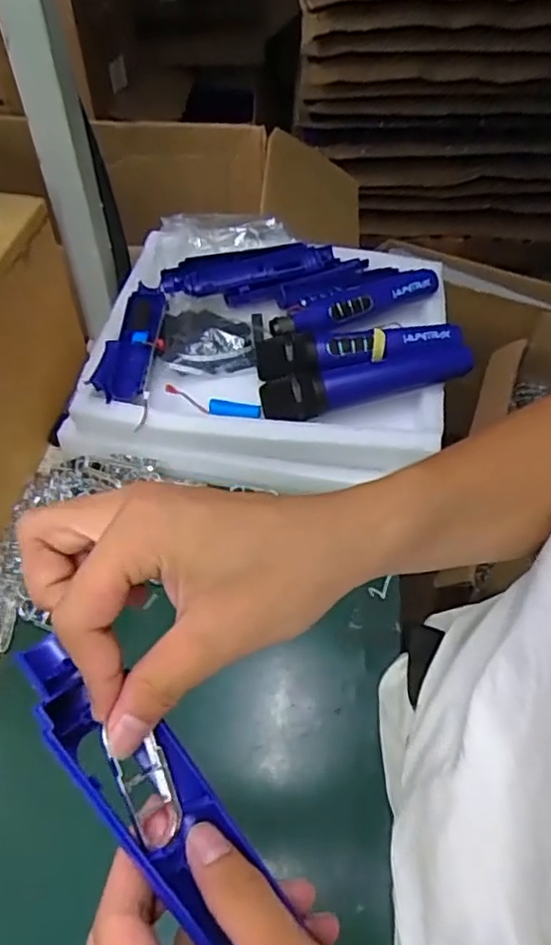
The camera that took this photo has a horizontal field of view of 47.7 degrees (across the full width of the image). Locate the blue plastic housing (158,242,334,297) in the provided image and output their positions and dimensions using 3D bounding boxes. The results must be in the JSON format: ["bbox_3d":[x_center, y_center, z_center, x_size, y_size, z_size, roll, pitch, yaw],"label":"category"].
[{"bbox_3d":[-0.033,-0.231,0.699,0.189,0.024,0.048,-12,53,-10],"label":"blue plastic housing"}]

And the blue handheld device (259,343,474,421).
[{"bbox_3d":[0.089,-0.089,0.602,0.203,0.033,0.042,-10,53,-9],"label":"blue handheld device"}]

